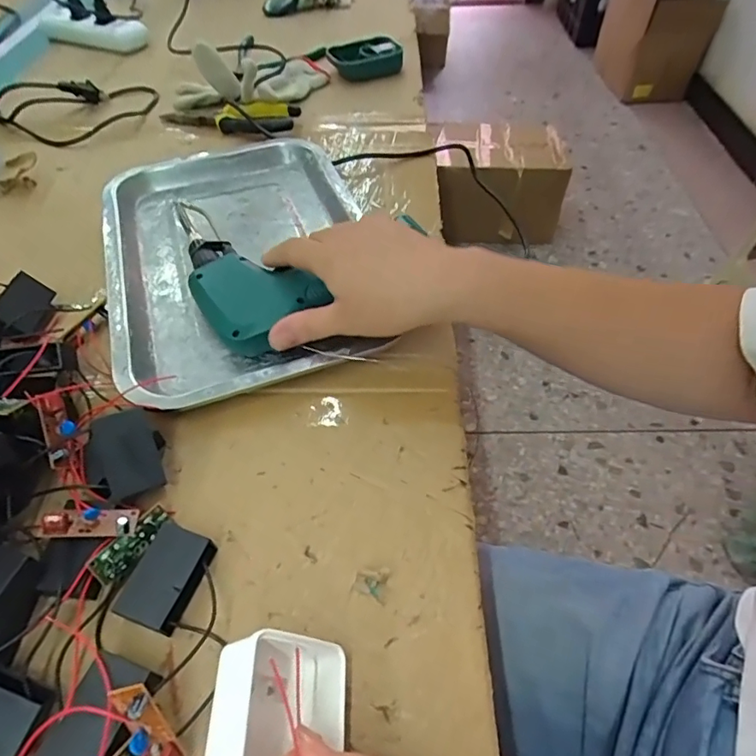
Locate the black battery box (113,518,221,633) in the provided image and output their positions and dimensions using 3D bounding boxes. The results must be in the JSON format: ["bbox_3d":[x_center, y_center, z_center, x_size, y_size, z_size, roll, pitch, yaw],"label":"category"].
[{"bbox_3d":[-0.108,0.104,0.266,0.033,0.016,0.048,15,54,15],"label":"black battery box"}]

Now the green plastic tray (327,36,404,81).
[{"bbox_3d":[-0.016,-0.402,0.650,0.092,0.032,0.057,-2,52,1],"label":"green plastic tray"}]

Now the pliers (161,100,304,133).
[{"bbox_3d":[-0.167,-0.293,0.567,0.151,0.025,0.049,10,53,11],"label":"pliers"}]

